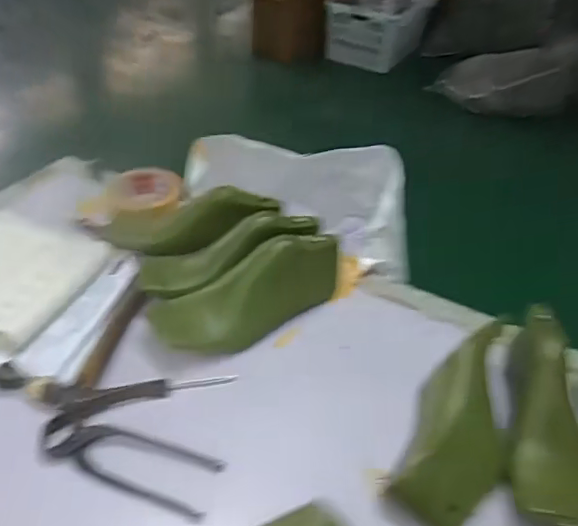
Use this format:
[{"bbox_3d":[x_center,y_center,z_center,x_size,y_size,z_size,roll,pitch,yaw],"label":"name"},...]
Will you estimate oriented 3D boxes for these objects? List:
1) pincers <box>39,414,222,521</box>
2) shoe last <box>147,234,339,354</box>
[{"bbox_3d":[-0.150,0.184,0.543,0.173,0.022,0.061,16,41,14],"label":"pincers"},{"bbox_3d":[-0.037,0.033,0.642,0.236,0.079,0.065,-19,45,-26],"label":"shoe last"}]

